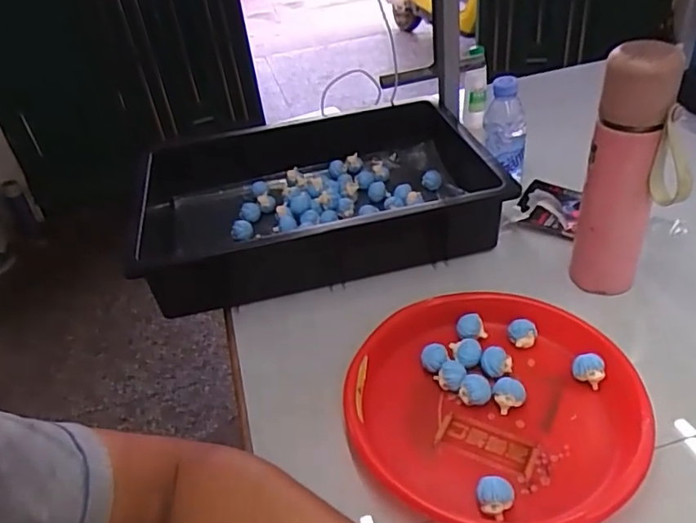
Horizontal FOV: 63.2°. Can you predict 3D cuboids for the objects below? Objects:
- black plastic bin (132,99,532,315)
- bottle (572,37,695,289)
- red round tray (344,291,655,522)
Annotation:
[{"bbox_3d":[-0.031,-0.091,0.774,0.485,0.090,0.314,-12,36,-6],"label":"black plastic bin"},{"bbox_3d":[0.279,-0.074,0.554,0.085,0.255,0.055,14,41,27],"label":"bottle"},{"bbox_3d":[0.129,0.125,0.509,0.243,0.037,0.248,-5,36,4],"label":"red round tray"}]

